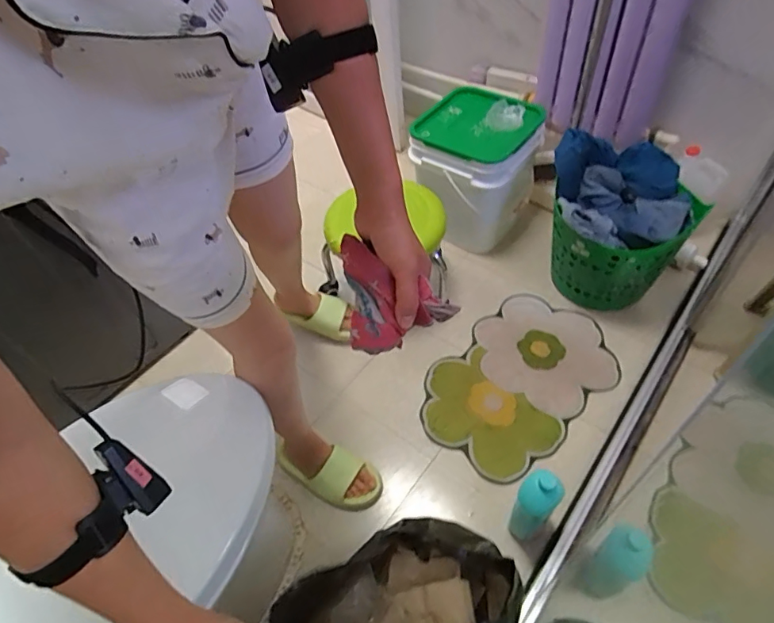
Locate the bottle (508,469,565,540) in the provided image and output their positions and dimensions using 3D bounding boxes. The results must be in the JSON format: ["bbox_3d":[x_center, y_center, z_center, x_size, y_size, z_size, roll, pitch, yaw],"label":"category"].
[{"bbox_3d":[0.278,0.381,0.948,0.066,0.233,0.060,-3,50,4],"label":"bottle"}]

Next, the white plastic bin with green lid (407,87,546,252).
[{"bbox_3d":[0.251,-0.419,1.434,0.314,0.303,0.300,26,58,26],"label":"white plastic bin with green lid"}]

